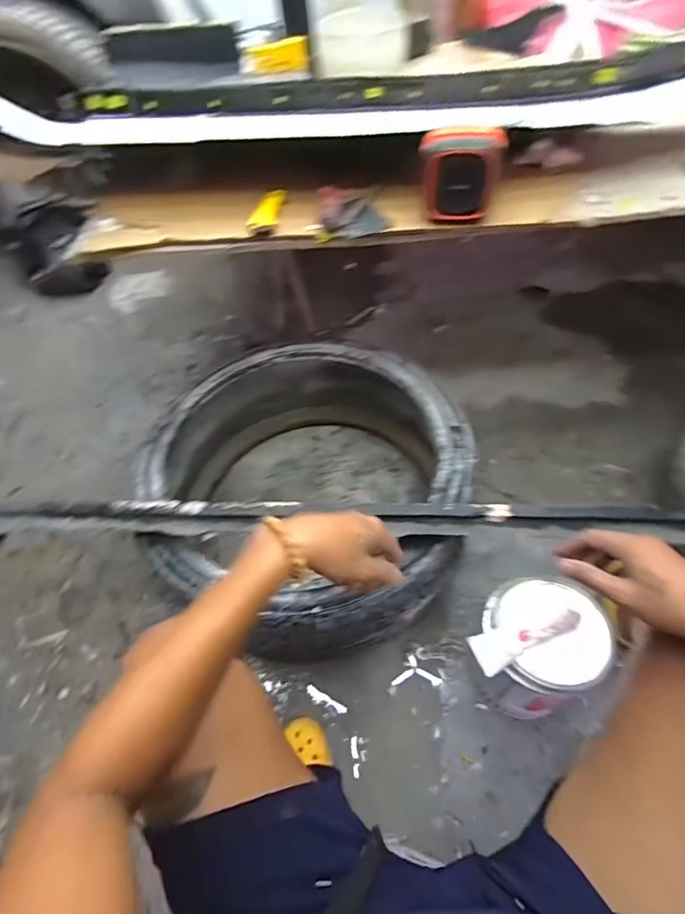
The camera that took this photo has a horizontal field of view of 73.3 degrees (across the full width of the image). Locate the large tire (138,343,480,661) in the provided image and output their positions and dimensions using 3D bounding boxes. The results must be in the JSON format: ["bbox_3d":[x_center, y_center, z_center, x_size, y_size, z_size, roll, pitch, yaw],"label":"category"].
[{"bbox_3d":[-0.062,0.055,0.929,0.578,0.265,0.632,-19,55,-7],"label":"large tire"}]

